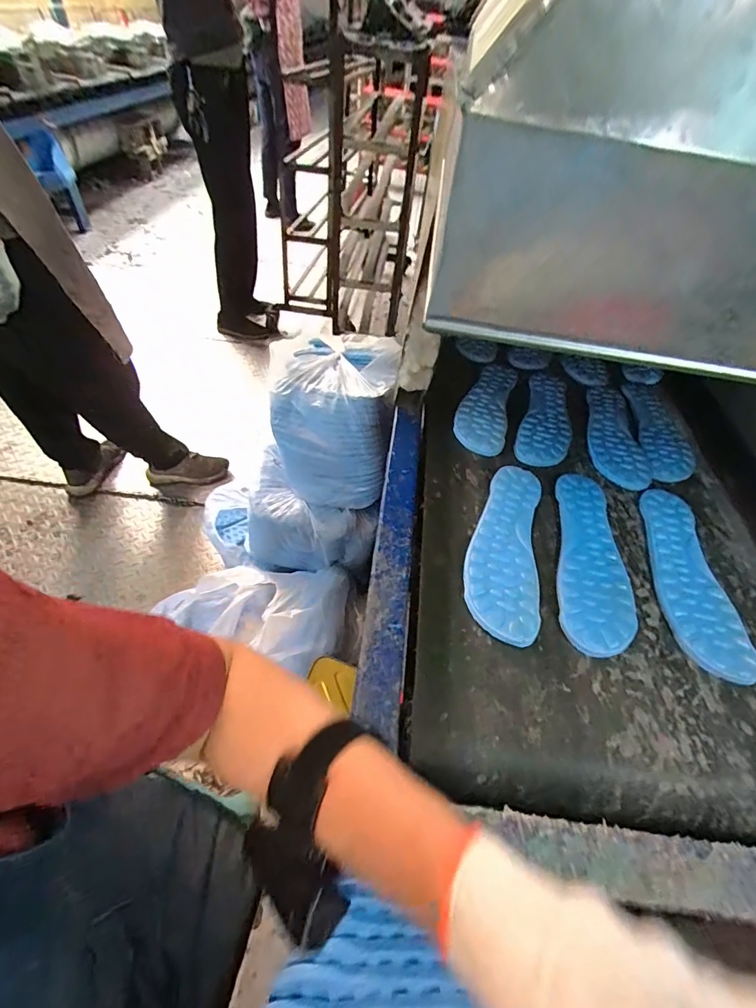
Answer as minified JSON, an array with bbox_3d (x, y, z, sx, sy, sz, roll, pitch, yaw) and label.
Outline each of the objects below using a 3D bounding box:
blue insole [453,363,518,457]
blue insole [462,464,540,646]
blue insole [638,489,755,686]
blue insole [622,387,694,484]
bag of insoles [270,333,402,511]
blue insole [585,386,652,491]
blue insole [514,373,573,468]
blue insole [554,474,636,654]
[{"bbox_3d":[0.175,-0.164,0.691,0.079,0.008,0.231,16,50,8],"label":"blue insole"},{"bbox_3d":[0.153,0.043,0.515,0.081,0.007,0.251,14,50,6],"label":"blue insole"},{"bbox_3d":[0.368,0.078,0.512,0.079,0.008,0.255,9,49,2],"label":"blue insole"},{"bbox_3d":[0.452,-0.124,0.692,0.078,0.004,0.241,9,49,1],"label":"blue insole"},{"bbox_3d":[-0.097,-0.197,0.915,0.241,0.233,0.321,7,49,0],"label":"bag of insoles"},{"bbox_3d":[0.369,-0.115,0.680,0.083,0.007,0.240,9,49,2],"label":"blue insole"},{"bbox_3d":[0.271,-0.140,0.683,0.077,0.004,0.238,18,50,10],"label":"blue insole"},{"bbox_3d":[0.258,0.056,0.515,0.077,0.009,0.258,14,50,6],"label":"blue insole"}]

